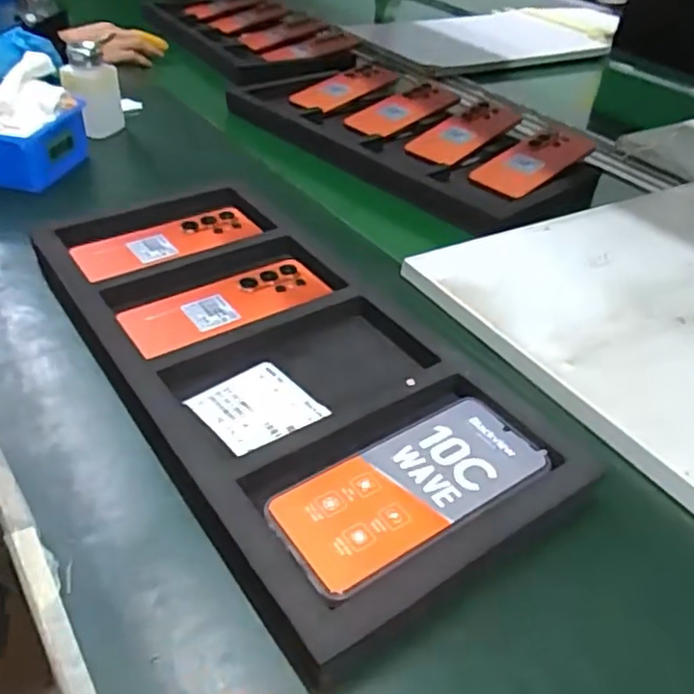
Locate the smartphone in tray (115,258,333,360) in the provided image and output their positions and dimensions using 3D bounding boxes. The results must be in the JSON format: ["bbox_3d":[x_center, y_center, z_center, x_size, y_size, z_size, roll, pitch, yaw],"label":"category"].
[{"bbox_3d":[-0.098,-0.033,0.550,0.172,0.015,0.074,-20,45,-29],"label":"smartphone in tray"}]

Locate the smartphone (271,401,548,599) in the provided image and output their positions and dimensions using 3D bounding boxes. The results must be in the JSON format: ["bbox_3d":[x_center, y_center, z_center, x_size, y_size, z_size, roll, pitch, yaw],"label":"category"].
[{"bbox_3d":[0.040,0.084,0.406,0.172,0.004,0.077,-22,44,-26],"label":"smartphone"}]

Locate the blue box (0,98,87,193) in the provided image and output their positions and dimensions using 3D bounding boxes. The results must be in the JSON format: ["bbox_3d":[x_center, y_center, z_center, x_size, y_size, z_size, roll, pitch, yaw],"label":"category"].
[{"bbox_3d":[-0.383,-0.230,0.751,0.133,0.071,0.104,13,38,9],"label":"blue box"}]

